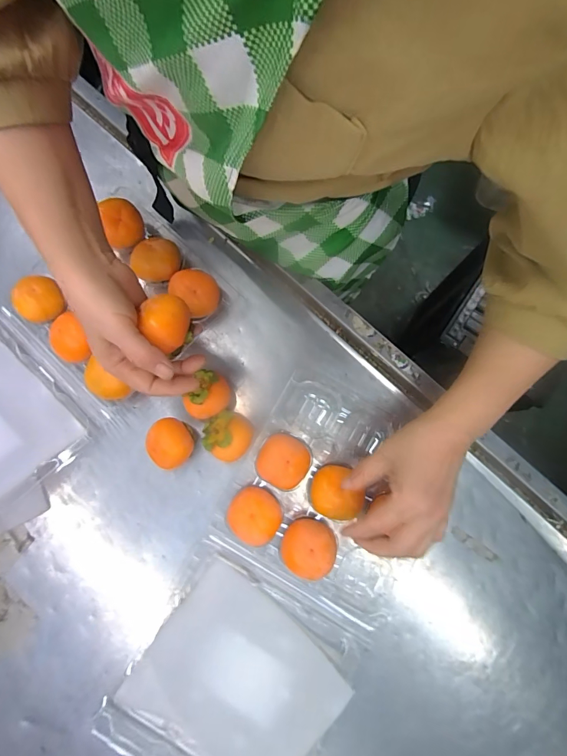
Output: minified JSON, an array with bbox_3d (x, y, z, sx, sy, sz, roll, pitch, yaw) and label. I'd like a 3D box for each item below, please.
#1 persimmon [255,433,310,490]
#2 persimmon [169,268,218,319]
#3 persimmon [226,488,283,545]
[{"bbox_3d":[-0.001,0.090,0.404,0.053,0.048,0.053,0,80,0],"label":"persimmon"},{"bbox_3d":[-0.102,-0.098,0.431,0.045,0.050,0.055,-44,83,-7],"label":"persimmon"},{"bbox_3d":[-0.031,0.145,0.396,0.055,0.042,0.051,0,80,0],"label":"persimmon"}]

